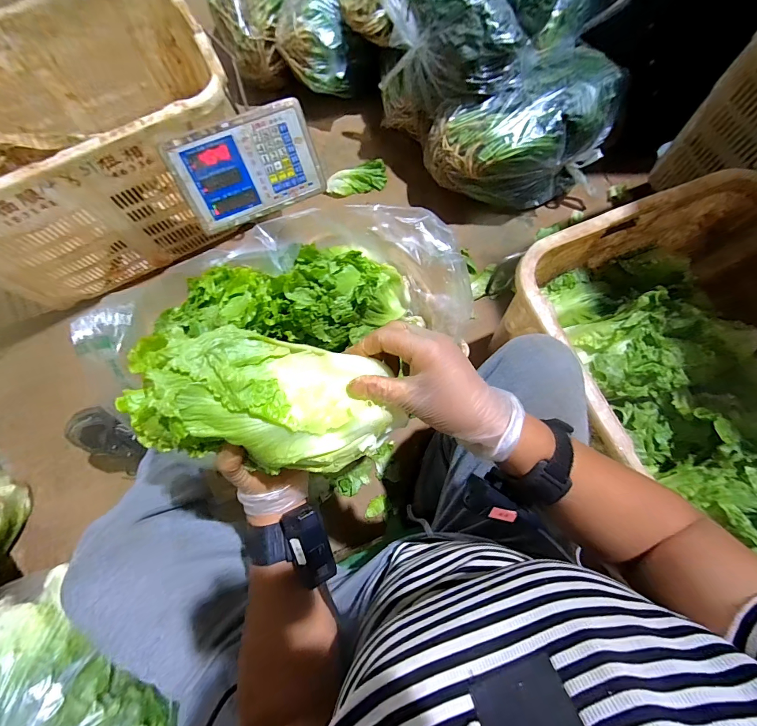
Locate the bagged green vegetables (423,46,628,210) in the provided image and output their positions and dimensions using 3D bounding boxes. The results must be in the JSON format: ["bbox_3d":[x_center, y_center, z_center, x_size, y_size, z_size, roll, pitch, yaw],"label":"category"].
[{"bbox_3d":[0.361,-0.570,0.885,0.472,0.226,0.238,-13,74,-3],"label":"bagged green vegetables"}]

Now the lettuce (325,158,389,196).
[{"bbox_3d":[-0.063,-0.535,1.016,0.177,0.038,0.084,-13,74,-3],"label":"lettuce"}]

